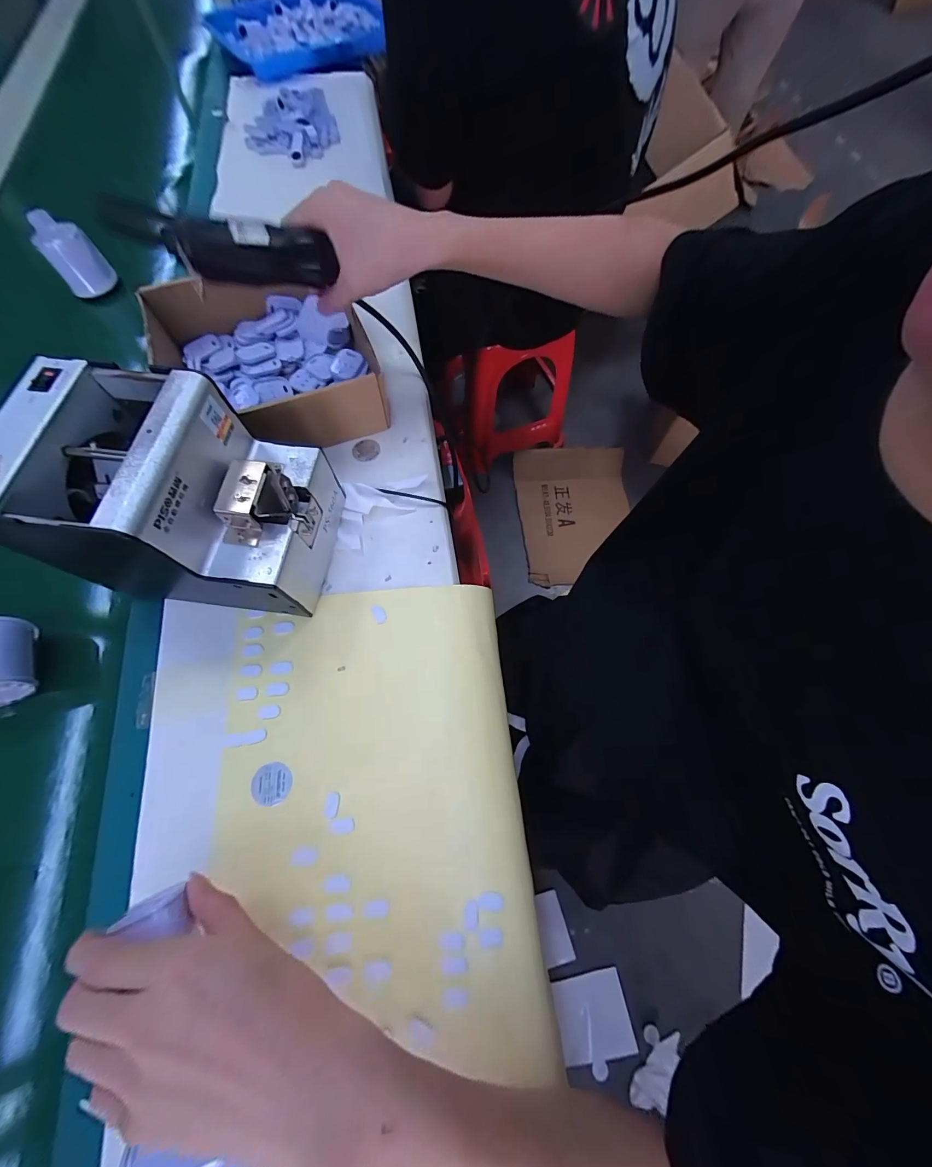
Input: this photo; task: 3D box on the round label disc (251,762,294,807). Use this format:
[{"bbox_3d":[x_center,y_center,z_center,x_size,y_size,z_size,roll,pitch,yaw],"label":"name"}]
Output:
[{"bbox_3d":[-0.148,0.153,0.302,0.029,0.005,0.029,0,69,0],"label":"round label disc"}]

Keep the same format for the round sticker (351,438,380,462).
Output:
[{"bbox_3d":[-0.106,-0.141,0.418,0.029,0.004,0.030,0,69,0],"label":"round sticker"}]

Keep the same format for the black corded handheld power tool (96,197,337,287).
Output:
[{"bbox_3d":[-0.181,-0.259,0.306,0.150,0.034,0.027,-15,68,-30],"label":"black corded handheld power tool"}]

